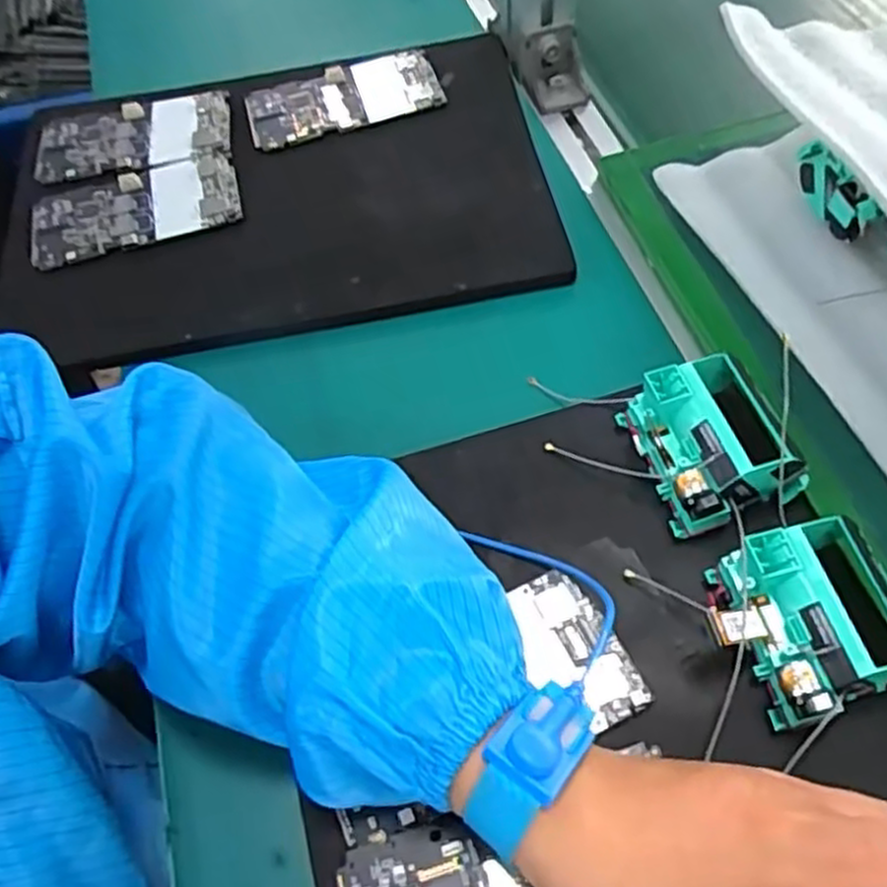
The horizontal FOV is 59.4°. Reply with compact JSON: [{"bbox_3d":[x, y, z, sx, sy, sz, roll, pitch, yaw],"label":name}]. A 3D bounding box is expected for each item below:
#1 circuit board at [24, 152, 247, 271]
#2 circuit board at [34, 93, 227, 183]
[{"bbox_3d":[-0.196,-0.148,0.488,0.130,0.010,0.066,-18,58,-6],"label":"circuit board"},{"bbox_3d":[-0.211,-0.205,0.527,0.132,0.008,0.063,-15,67,1],"label":"circuit board"}]

